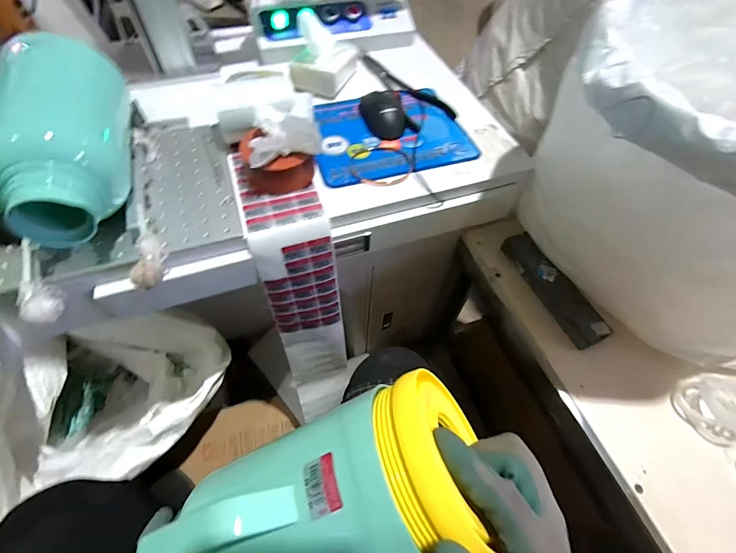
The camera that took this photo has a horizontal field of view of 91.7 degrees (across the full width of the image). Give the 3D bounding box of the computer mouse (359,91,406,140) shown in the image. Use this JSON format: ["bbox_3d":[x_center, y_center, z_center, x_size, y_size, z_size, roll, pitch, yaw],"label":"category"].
[{"bbox_3d":[0.026,-0.289,0.608,0.072,0.035,0.124,-3,57,-4],"label":"computer mouse"}]

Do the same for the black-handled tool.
[{"bbox_3d":[0.052,-0.362,0.674,0.095,0.012,0.271,-24,61,-17],"label":"black-handled tool"}]

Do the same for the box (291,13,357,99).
[{"bbox_3d":[-0.077,-0.399,0.642,0.086,0.098,0.133,16,58,8],"label":"box"}]

